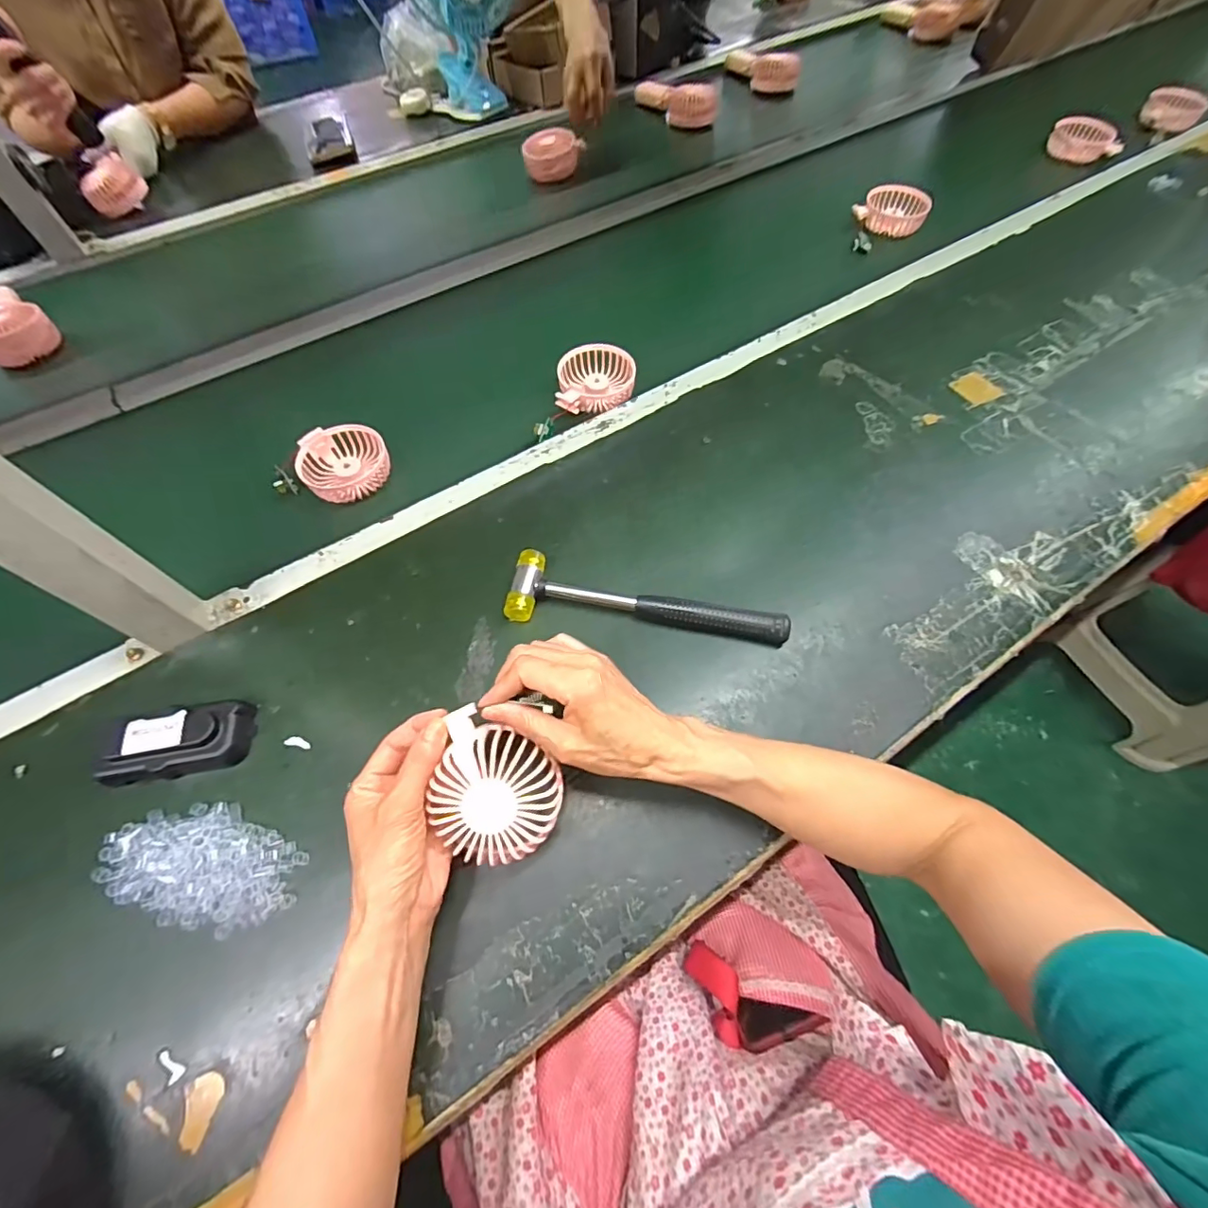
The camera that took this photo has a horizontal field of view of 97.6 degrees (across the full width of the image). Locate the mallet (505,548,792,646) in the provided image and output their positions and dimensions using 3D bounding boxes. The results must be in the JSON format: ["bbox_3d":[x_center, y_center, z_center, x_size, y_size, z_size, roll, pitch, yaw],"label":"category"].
[{"bbox_3d":[0.038,-0.005,0.465,0.237,0.026,0.060,5,62,3],"label":"mallet"}]

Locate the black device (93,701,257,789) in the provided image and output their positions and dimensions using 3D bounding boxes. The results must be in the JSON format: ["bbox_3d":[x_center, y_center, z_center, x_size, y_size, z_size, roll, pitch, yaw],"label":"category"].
[{"bbox_3d":[-0.326,0.106,0.404,0.101,0.031,0.048,-12,63,-5],"label":"black device"}]

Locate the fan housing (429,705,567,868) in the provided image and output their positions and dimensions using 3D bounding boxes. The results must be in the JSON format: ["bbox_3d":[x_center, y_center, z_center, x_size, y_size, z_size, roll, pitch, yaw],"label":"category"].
[{"bbox_3d":[-0.073,0.124,0.347,0.084,0.026,0.088,12,83,-9],"label":"fan housing"}]

